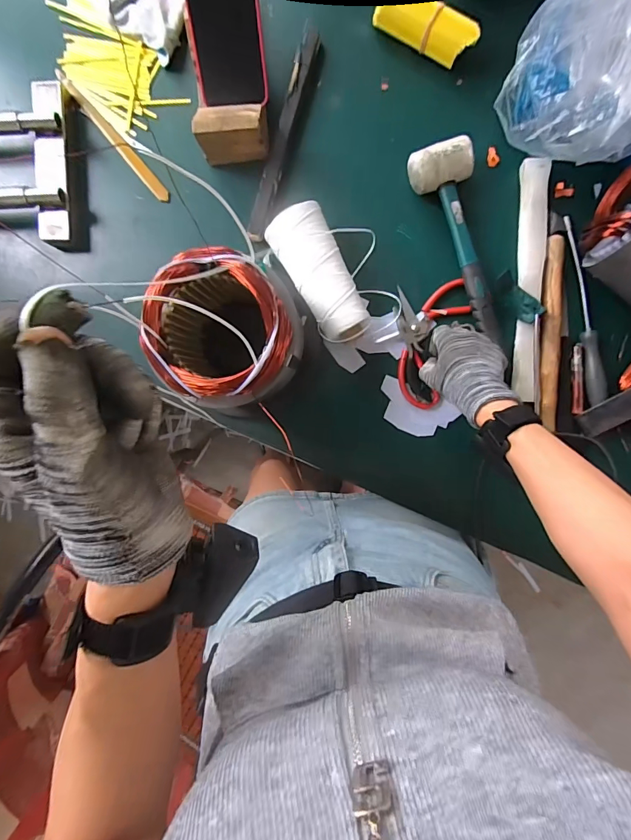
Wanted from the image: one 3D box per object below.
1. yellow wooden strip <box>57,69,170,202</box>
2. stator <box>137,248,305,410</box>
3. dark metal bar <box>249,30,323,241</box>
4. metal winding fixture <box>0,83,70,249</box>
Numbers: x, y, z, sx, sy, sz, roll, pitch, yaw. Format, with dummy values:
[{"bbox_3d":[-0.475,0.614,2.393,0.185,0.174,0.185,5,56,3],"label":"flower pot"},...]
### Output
[{"bbox_3d":[-0.268,-0.374,0.547,0.018,0.009,0.210,-41,91,4],"label":"yellow wooden strip"},{"bbox_3d":[-0.096,-0.089,0.460,0.146,0.170,0.139,42,94,0],"label":"stator"},{"bbox_3d":[-0.042,-0.362,0.538,0.024,0.017,0.265,17,93,1],"label":"dark metal bar"},{"bbox_3d":[-0.413,-0.333,0.535,0.191,0.035,0.198,1,93,2],"label":"metal winding fixture"}]

